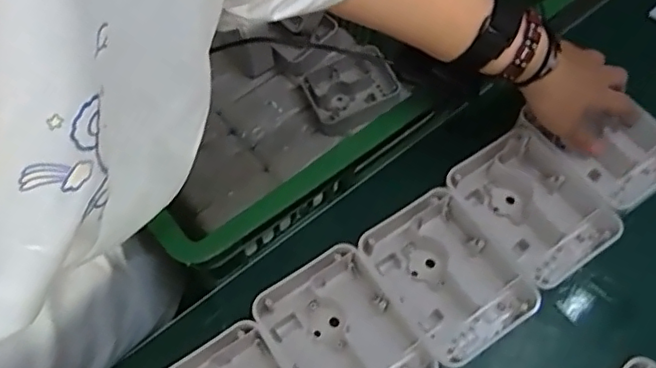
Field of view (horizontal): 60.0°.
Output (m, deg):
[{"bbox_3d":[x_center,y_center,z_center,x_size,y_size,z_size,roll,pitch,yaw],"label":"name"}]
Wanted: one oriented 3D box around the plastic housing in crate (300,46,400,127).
[{"bbox_3d":[0.029,-0.150,0.866,0.124,0.045,0.111,-30,67,-13],"label":"plastic housing in crate"}]

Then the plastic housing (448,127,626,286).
[{"bbox_3d":[0.179,0.020,0.505,0.100,0.036,0.127,-34,68,-14],"label":"plastic housing"}]

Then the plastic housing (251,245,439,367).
[{"bbox_3d":[0.013,0.124,0.457,0.102,0.034,0.125,-32,68,-13],"label":"plastic housing"}]

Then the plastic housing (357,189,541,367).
[{"bbox_3d":[0.101,0.075,0.480,0.105,0.034,0.130,-38,69,-16],"label":"plastic housing"}]

